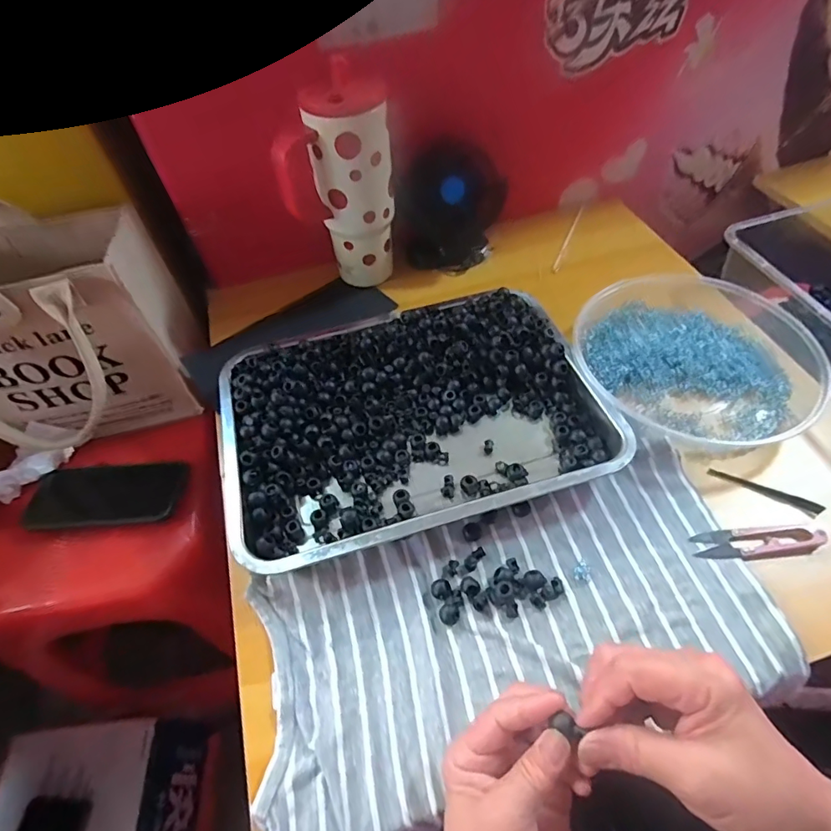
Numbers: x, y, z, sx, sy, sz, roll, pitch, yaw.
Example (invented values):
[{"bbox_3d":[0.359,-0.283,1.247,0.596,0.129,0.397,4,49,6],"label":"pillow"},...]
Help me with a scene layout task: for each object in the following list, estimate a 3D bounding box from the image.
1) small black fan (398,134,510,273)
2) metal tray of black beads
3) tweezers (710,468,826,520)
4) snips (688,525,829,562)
[{"bbox_3d":[0.043,-0.252,0.609,0.125,0.133,0.066,1,54,4],"label":"small black fan"},{"bbox_3d":[-0.006,0.000,0.476,0.340,0.045,0.244,-16,54,-8],"label":"metal tray of black beads"},{"bbox_3d":[0.304,0.065,0.432,0.088,0.011,0.009,22,58,19],"label":"tweezers"},{"bbox_3d":[0.281,0.103,0.405,0.102,0.010,0.026,-6,54,0],"label":"snips"}]

